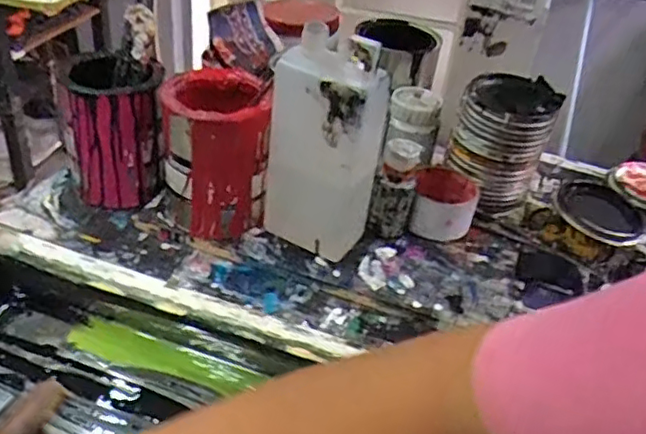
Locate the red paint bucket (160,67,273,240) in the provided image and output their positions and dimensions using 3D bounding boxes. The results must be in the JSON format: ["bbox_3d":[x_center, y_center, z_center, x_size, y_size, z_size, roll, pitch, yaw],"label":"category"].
[{"bbox_3d":[-0.112,-0.057,0.640,0.101,0.159,0.105,-4,38,-14],"label":"red paint bucket"}]

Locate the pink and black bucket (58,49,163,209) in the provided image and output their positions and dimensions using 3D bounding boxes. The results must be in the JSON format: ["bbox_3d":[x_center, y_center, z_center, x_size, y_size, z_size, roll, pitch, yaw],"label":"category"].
[{"bbox_3d":[-0.223,-0.101,0.679,0.090,0.146,0.098,-3,37,-13],"label":"pink and black bucket"}]

